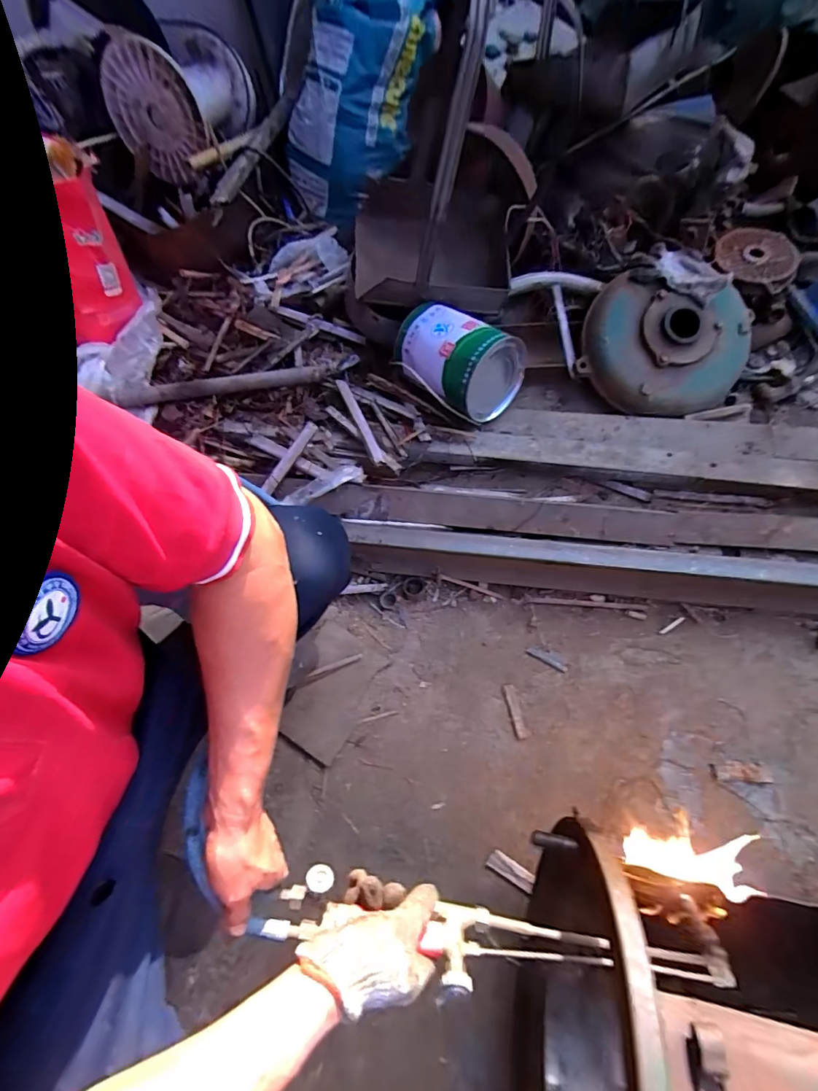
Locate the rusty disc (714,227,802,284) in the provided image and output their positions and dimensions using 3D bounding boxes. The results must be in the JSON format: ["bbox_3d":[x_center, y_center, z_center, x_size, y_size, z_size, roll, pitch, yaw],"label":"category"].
[{"bbox_3d":[0.730,-0.619,0.984,0.155,0.037,0.160,-1,66,2],"label":"rusty disc"}]

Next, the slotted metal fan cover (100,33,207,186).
[{"bbox_3d":[-0.547,-0.931,1.007,0.239,0.227,0.029,11,55,18],"label":"slotted metal fan cover"}]

